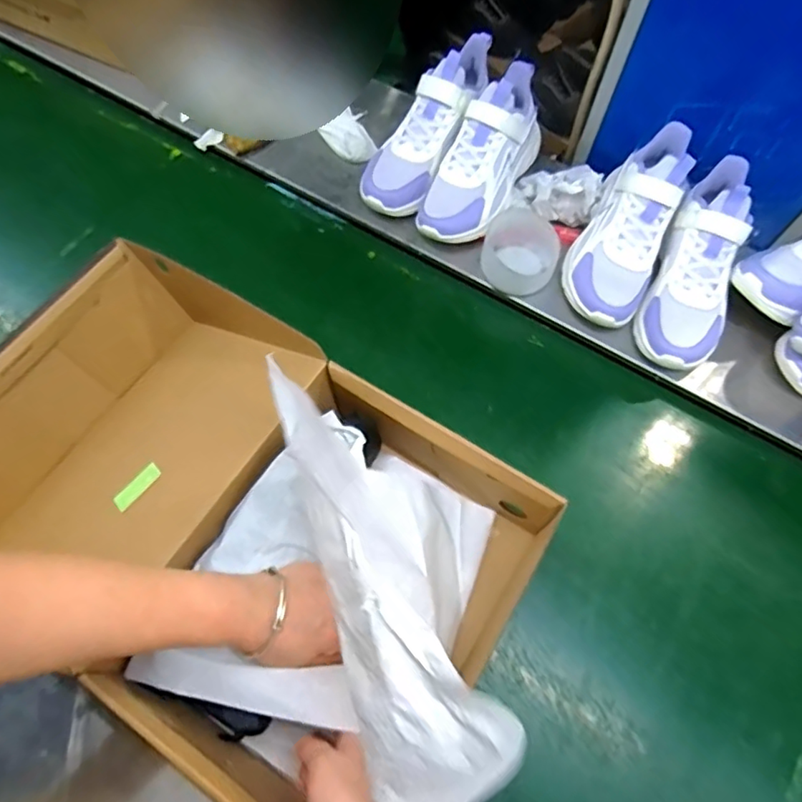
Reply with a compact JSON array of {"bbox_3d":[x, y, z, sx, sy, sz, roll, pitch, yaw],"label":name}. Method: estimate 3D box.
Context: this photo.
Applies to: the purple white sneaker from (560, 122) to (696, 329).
[{"bbox_3d":[0.261,-0.206,0.651,0.094,0.085,0.237,23,89,9],"label":"purple white sneaker"}]

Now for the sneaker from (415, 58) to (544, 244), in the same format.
[{"bbox_3d":[0.106,-0.299,0.703,0.089,0.105,0.238,31,88,13],"label":"sneaker"}]

